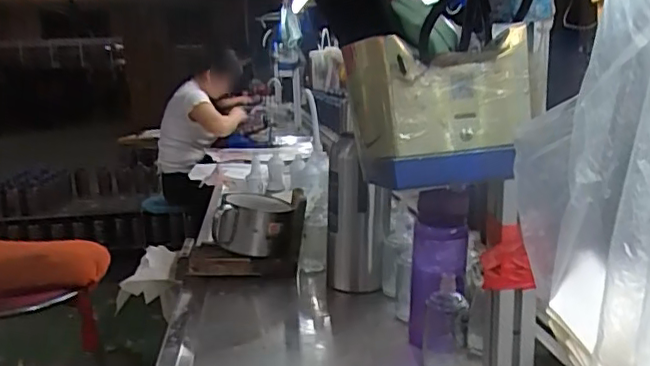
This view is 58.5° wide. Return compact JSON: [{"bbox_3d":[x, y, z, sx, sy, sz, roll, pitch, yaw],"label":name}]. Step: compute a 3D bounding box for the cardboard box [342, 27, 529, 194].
[{"bbox_3d":[0.105,-0.072,0.571,0.153,0.135,0.111,-3,12,-5],"label":"cardboard box"}]

